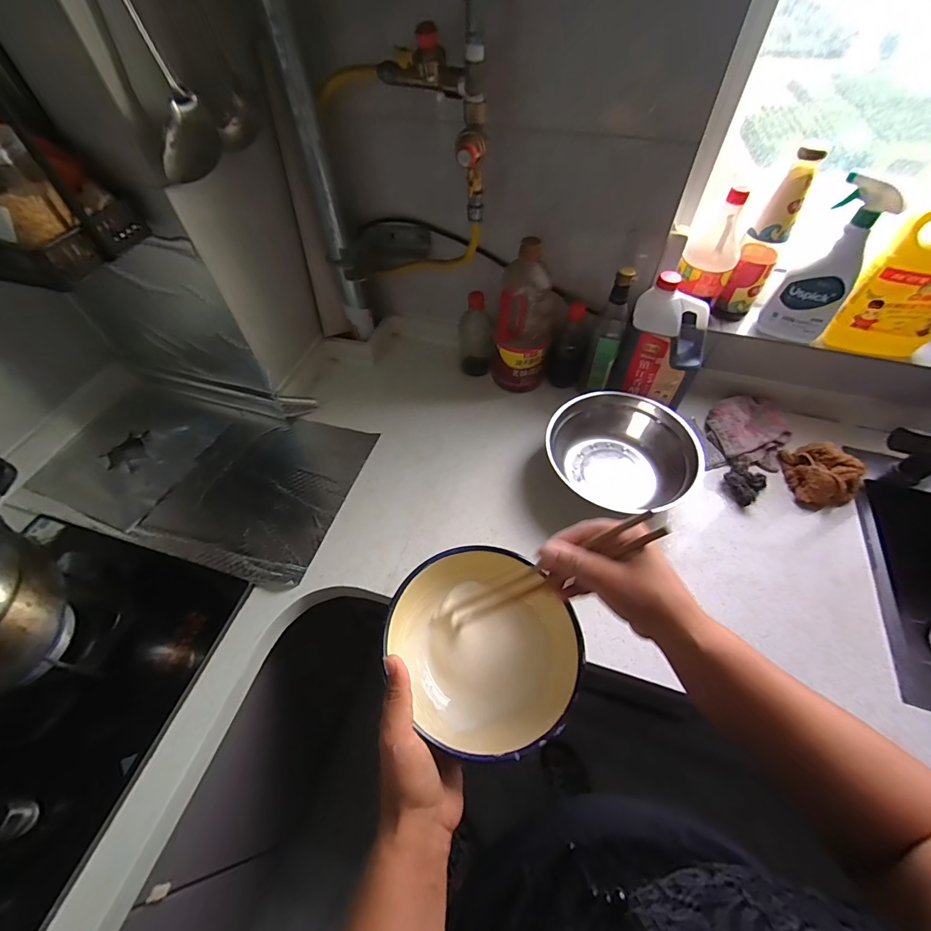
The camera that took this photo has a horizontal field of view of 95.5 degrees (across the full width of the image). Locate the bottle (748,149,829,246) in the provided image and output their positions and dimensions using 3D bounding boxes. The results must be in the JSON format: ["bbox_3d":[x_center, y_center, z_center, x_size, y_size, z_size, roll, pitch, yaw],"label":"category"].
[{"bbox_3d":[0.517,-0.430,0.671,0.055,0.128,0.057,28,60,20],"label":"bottle"}]

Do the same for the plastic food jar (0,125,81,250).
[{"bbox_3d":[-0.519,-0.313,0.474,0.078,0.094,0.082,38,64,24],"label":"plastic food jar"}]

